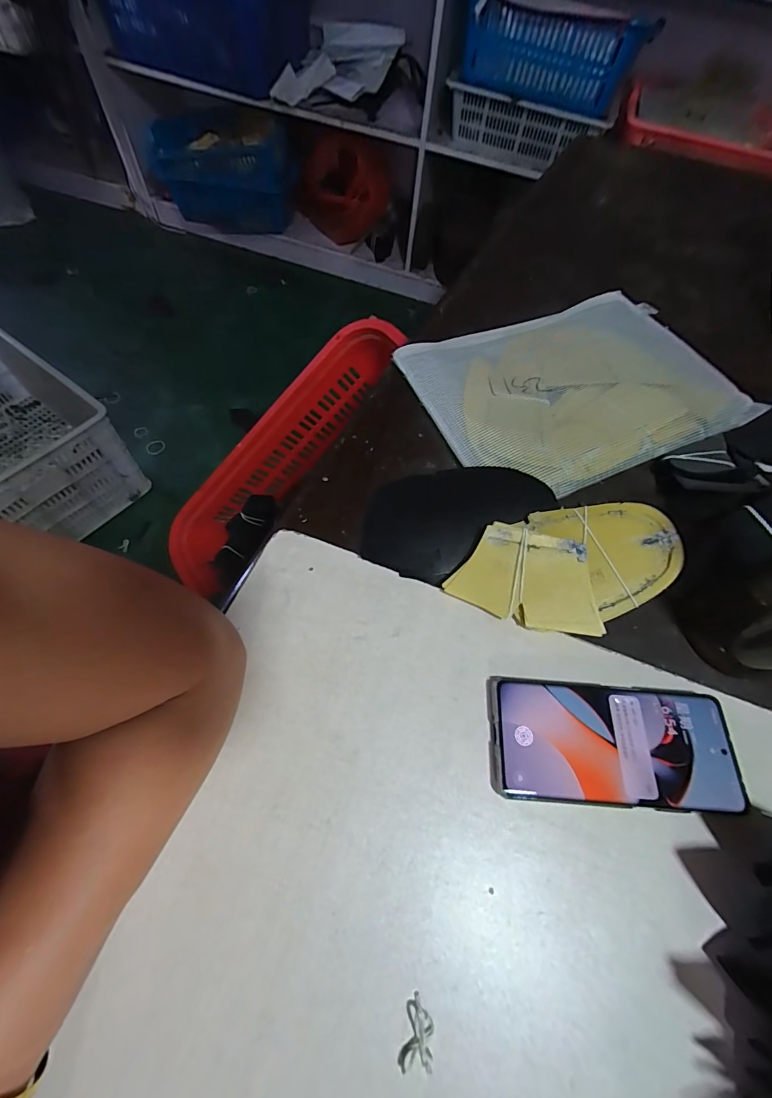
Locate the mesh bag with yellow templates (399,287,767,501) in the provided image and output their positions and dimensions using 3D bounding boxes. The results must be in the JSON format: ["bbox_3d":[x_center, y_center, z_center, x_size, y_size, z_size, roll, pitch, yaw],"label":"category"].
[{"bbox_3d":[0.194,-0.175,0.440,0.300,0.033,0.228,-20,65,-13],"label":"mesh bag with yellow templates"}]

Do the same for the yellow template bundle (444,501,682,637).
[{"bbox_3d":[0.142,0.017,0.336,0.176,0.020,0.097,-15,75,0],"label":"yellow template bundle"}]

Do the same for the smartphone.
[{"bbox_3d":[0.155,0.134,0.289,0.164,0.014,0.077,5,62,-1],"label":"smartphone"}]

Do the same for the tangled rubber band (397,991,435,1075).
[{"bbox_3d":[0.017,0.257,0.220,0.017,0.005,0.028,9,62,2],"label":"tangled rubber band"}]

